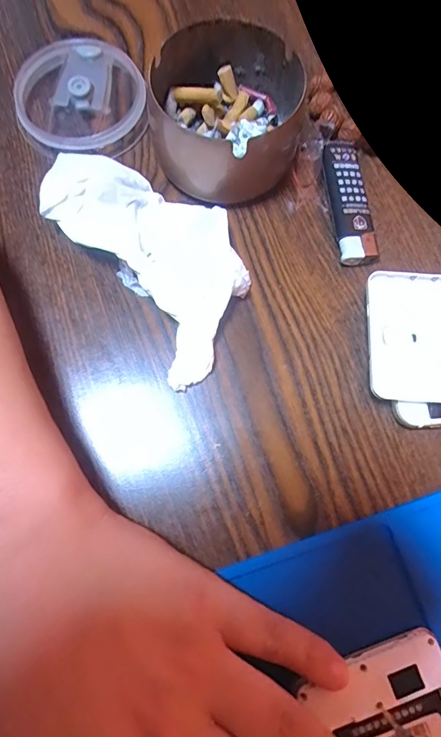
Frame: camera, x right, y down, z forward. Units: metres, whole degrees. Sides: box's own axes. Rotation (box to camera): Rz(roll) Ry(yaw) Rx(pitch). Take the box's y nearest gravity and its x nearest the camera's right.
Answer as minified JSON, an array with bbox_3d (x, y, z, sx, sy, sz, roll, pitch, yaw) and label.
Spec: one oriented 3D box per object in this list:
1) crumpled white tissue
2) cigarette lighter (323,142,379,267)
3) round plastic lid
[{"bbox_3d":[-0.033,-0.067,0.230,0.077,0.024,0.138,-37,79,-10],"label":"crumpled white tissue"},{"bbox_3d":[0.077,-0.100,0.249,0.023,0.012,0.078,-7,76,-3],"label":"cigarette lighter"},{"bbox_3d":[-0.087,-0.168,0.258,0.077,0.017,0.080,0,75,-1],"label":"round plastic lid"}]

